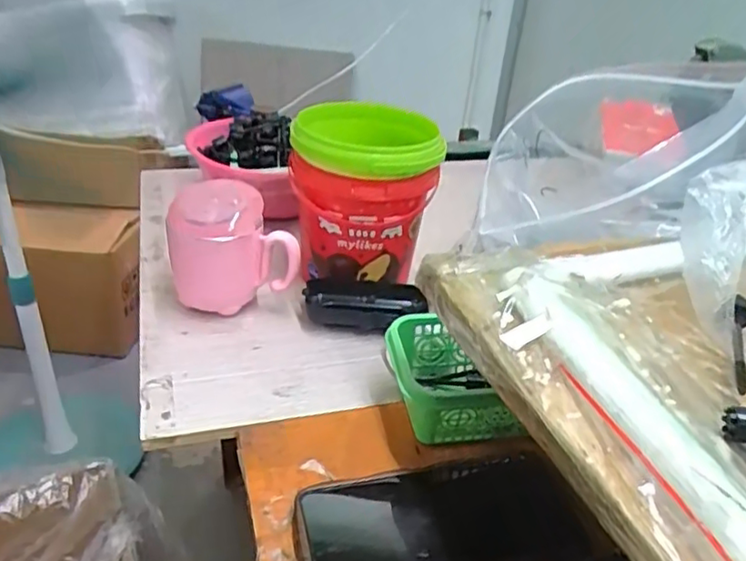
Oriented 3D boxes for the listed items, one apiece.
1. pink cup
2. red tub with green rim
[{"bbox_3d":[-0.123,-0.031,0.540,0.101,0.109,0.078,-4,32,-15],"label":"pink cup"},{"bbox_3d":[-0.011,-0.072,0.583,0.125,0.151,0.121,4,31,-2],"label":"red tub with green rim"}]

